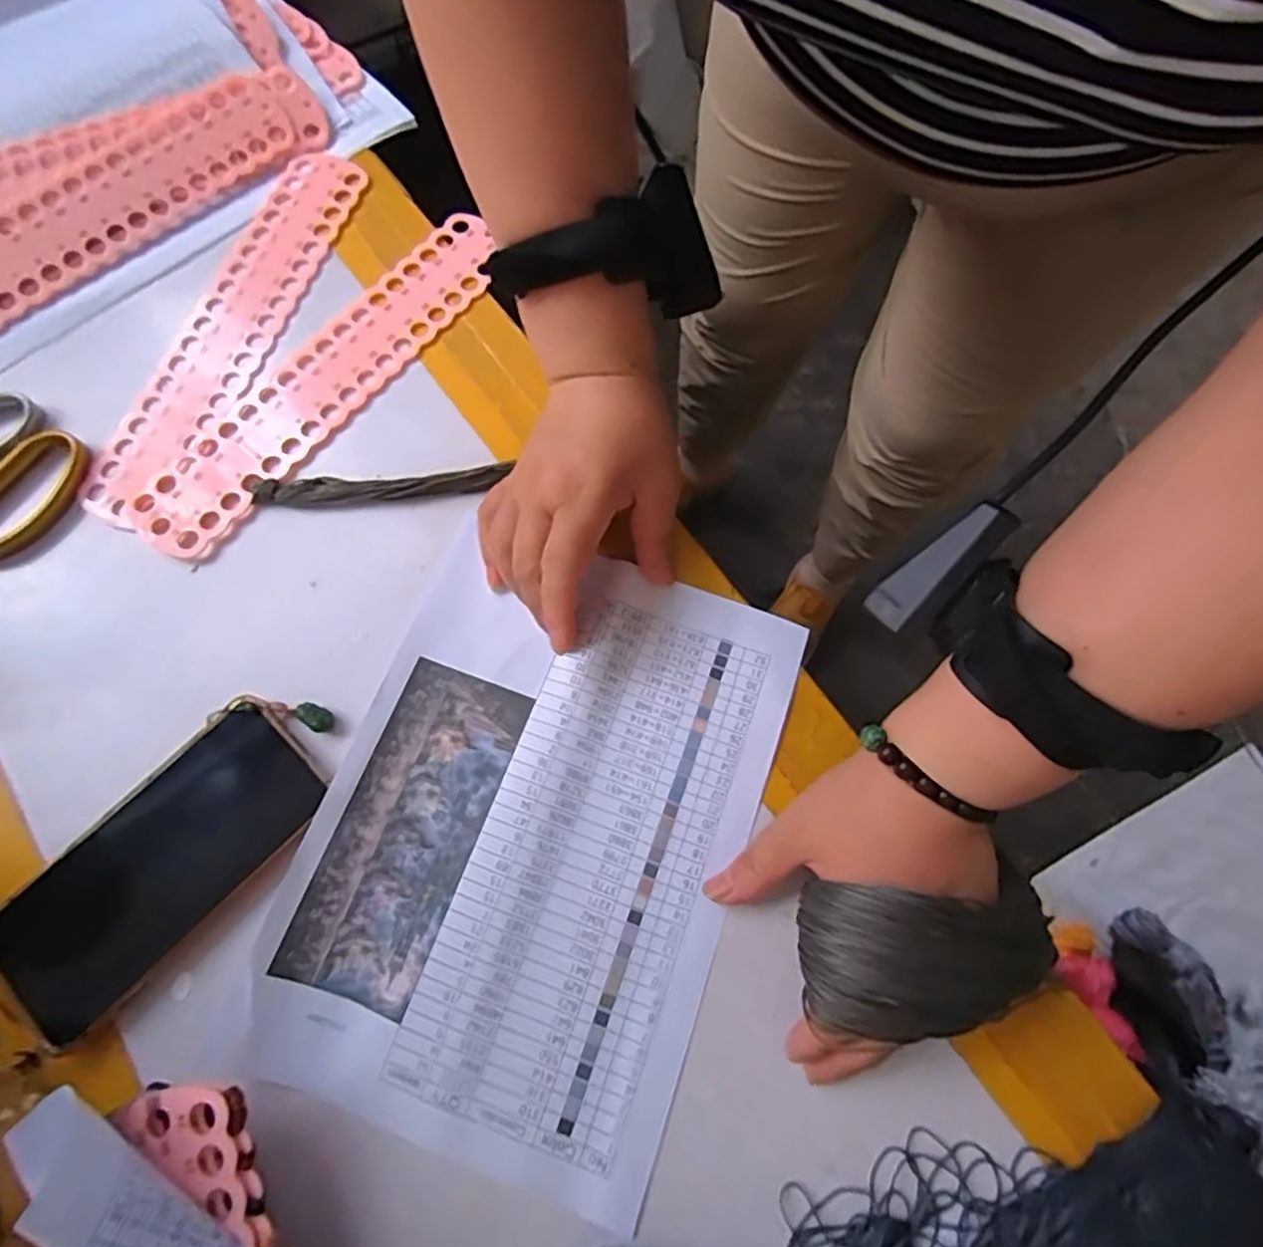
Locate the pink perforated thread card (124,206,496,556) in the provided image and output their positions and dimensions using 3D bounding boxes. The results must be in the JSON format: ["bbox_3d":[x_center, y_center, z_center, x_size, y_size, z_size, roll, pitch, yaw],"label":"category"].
[{"bbox_3d":[-0.187,-0.154,0.425,0.059,0.004,0.281,38,76,10],"label":"pink perforated thread card"}]

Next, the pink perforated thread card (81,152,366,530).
[{"bbox_3d":[-0.253,-0.192,0.437,0.060,0.004,0.289,17,73,5],"label":"pink perforated thread card"}]

